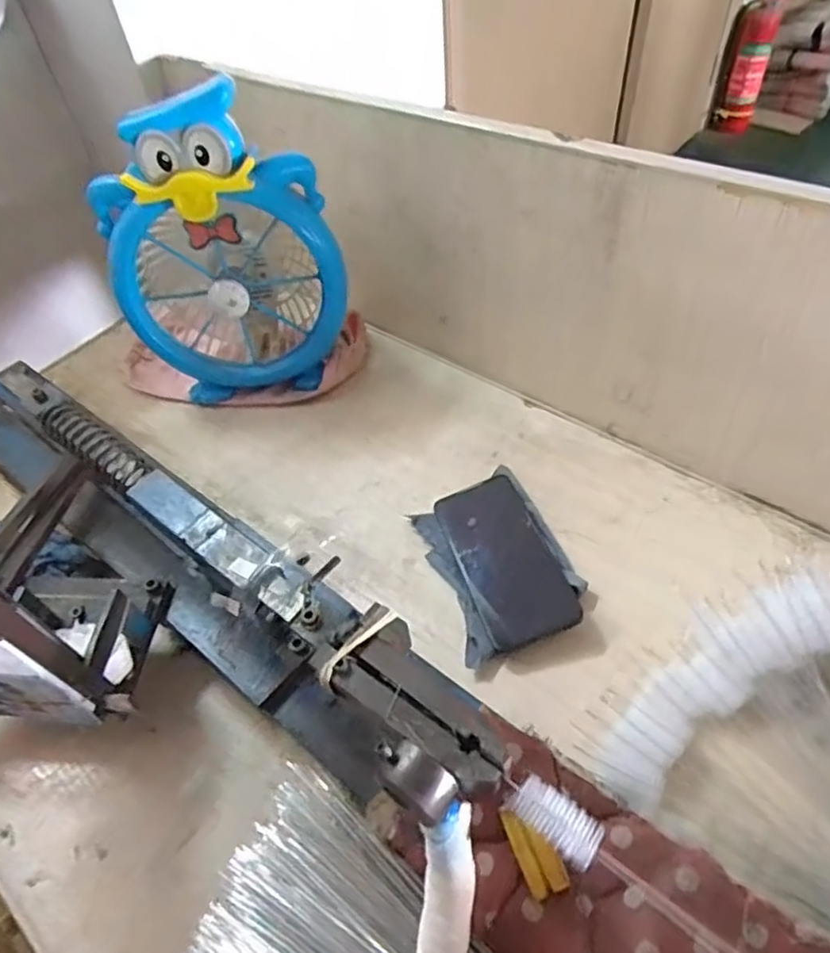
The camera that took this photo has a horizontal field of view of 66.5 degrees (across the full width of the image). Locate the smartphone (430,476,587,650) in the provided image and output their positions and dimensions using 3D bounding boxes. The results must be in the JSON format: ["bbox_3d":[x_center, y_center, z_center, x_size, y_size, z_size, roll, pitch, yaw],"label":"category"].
[{"bbox_3d":[0.076,0.068,0.549,0.075,0.011,0.160,-28,48,5],"label":"smartphone"}]

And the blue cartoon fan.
[{"bbox_3d":[-0.194,-0.230,0.663,0.221,0.303,0.139,-13,51,-5],"label":"blue cartoon fan"}]

